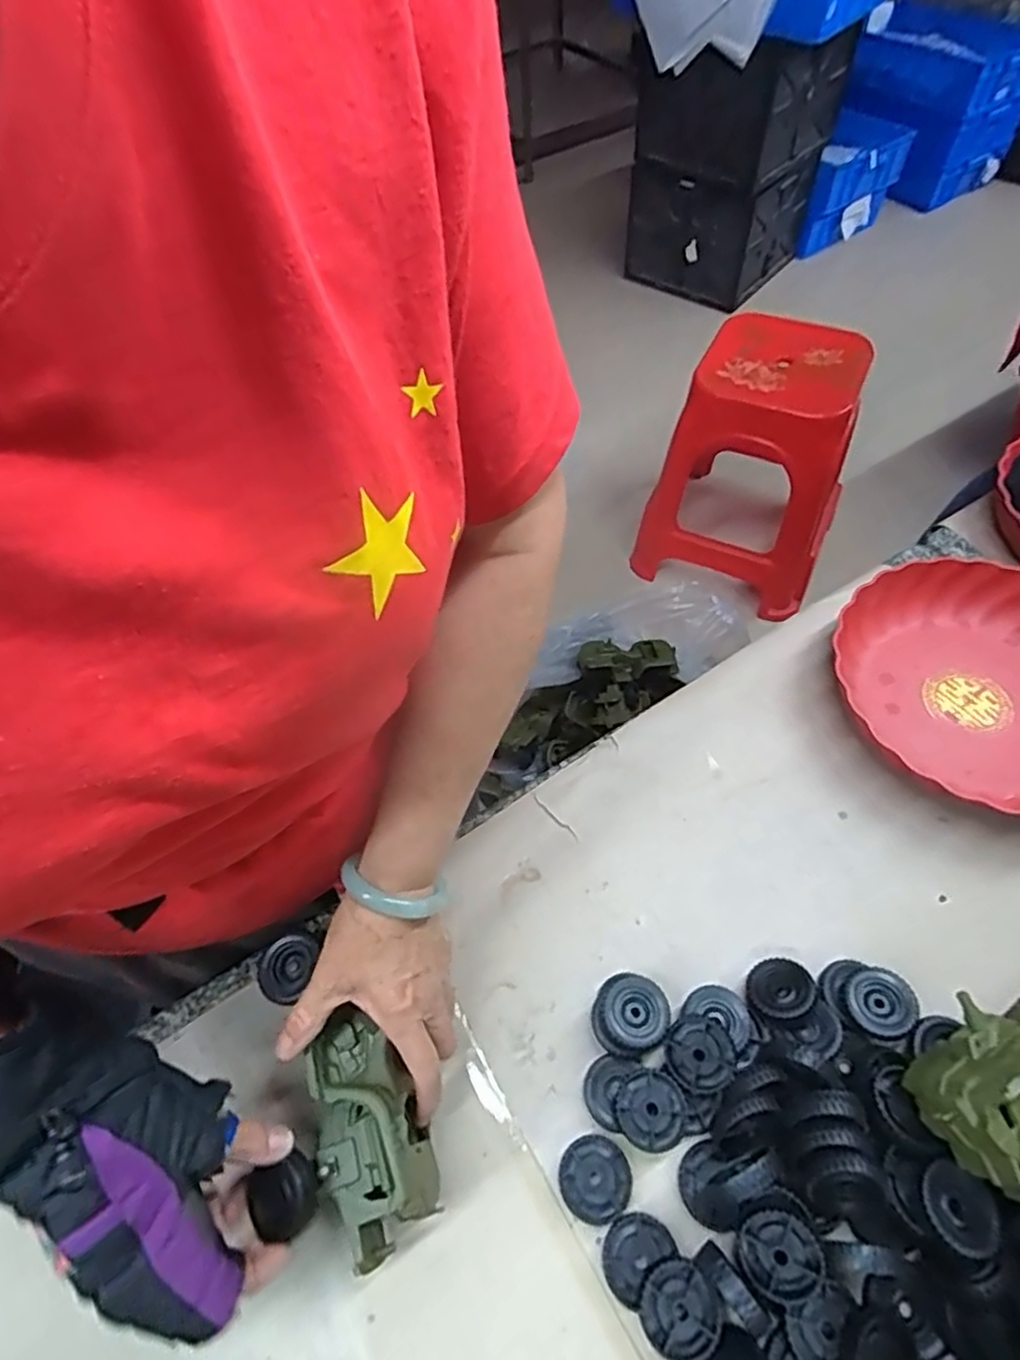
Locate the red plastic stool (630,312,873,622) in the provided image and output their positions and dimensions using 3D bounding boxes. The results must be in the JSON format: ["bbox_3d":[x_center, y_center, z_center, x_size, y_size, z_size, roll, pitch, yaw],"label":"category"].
[{"bbox_3d":[0.522,-0.465,1.458,0.382,0.449,0.382,18,60,15],"label":"red plastic stool"}]

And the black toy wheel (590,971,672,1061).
[{"bbox_3d":[0.079,0.222,0.444,0.049,0.019,0.048,-2,57,3],"label":"black toy wheel"}]

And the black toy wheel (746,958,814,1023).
[{"bbox_3d":[0.185,0.211,0.456,0.042,0.014,0.042,-8,49,10],"label":"black toy wheel"}]

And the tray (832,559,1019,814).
[{"bbox_3d":[0.400,0.002,0.564,0.227,0.041,0.241,-36,61,-18],"label":"tray"}]

